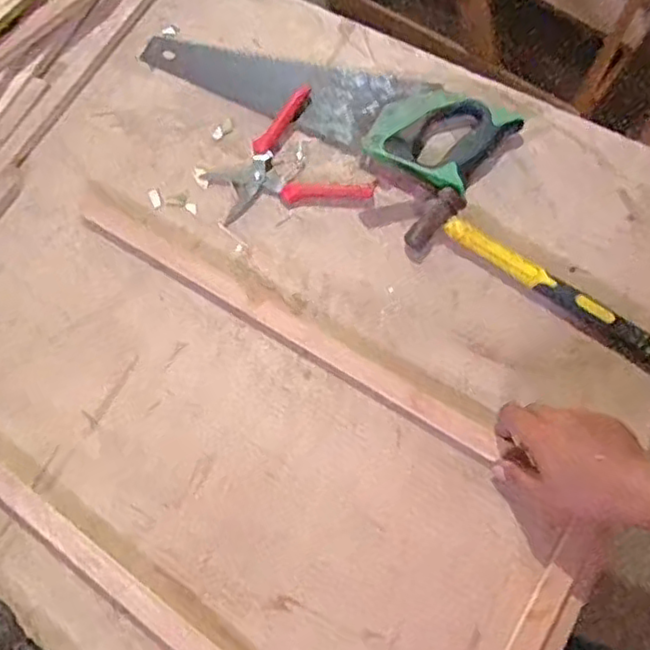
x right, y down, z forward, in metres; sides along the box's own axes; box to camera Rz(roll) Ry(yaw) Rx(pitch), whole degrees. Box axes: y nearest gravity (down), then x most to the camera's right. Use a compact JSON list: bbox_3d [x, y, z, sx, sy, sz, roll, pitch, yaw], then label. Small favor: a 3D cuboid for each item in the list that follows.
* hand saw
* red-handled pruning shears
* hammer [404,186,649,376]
[{"bbox_3d":[-0.005,-0.274,0.769,0.423,0.028,0.120,28,74,12],"label":"hand saw"},{"bbox_3d":[-0.048,-0.171,0.739,0.154,0.023,0.142,-31,71,-8],"label":"red-handled pruning shears"},{"bbox_3d":[0.217,-0.034,0.679,0.291,0.024,0.070,38,76,15],"label":"hammer"}]

